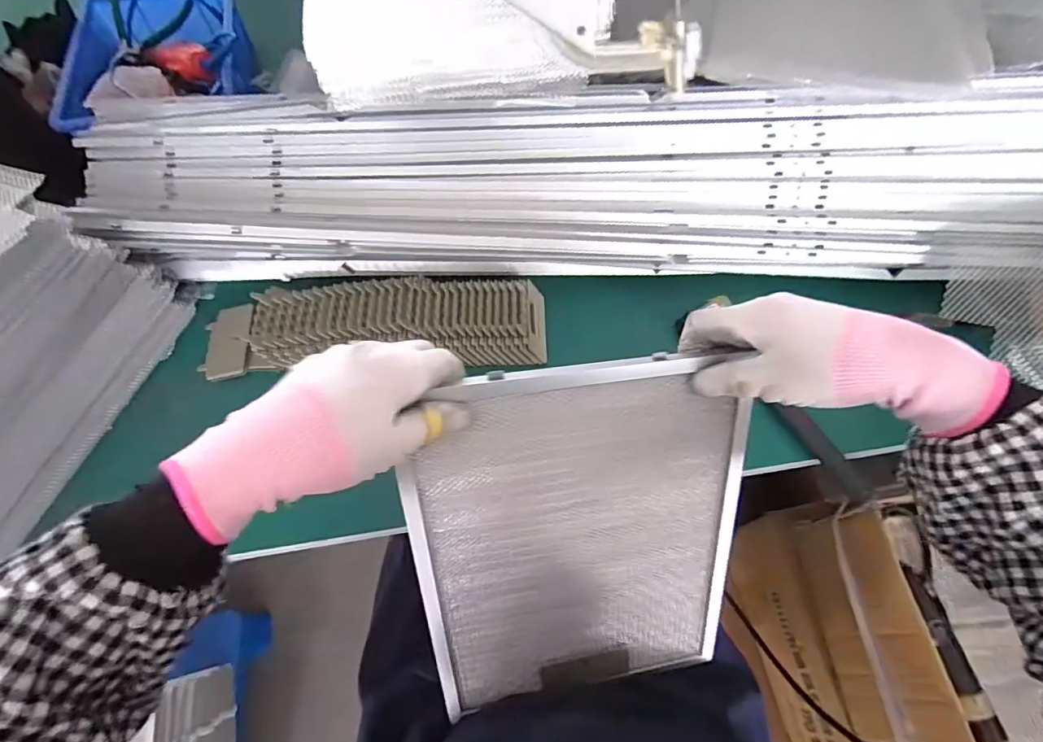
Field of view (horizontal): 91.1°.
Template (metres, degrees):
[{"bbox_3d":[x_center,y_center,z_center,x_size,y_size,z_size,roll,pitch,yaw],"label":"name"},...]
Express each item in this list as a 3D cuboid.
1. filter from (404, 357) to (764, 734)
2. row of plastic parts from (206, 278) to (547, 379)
[{"bbox_3d":[0.049,0.144,0.413,0.253,0.335,0.015,-8,28,-9],"label":"filter"},{"bbox_3d":[-0.160,-0.045,0.556,0.372,0.045,0.103,-3,63,-1],"label":"row of plastic parts"}]

